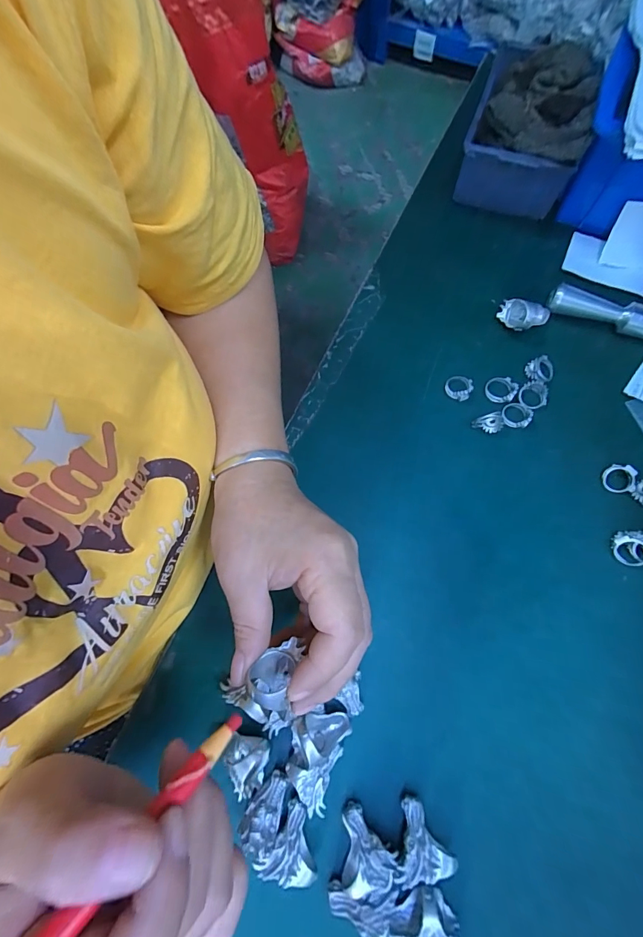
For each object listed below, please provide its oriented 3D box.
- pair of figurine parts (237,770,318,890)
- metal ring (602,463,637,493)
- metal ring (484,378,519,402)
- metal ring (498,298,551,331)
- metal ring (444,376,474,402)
[{"bbox_3d":[-0.026,0.214,0.225,0.036,0.027,0.048,-10,74,-1],"label":"pair of figurine parts"},{"bbox_3d":[0.224,0.008,0.284,0.021,0.005,0.021,2,97,24],"label":"metal ring"},{"bbox_3d":[0.146,-0.065,0.305,0.023,0.008,0.021,3,75,2],"label":"metal ring"},{"bbox_3d":[0.169,-0.126,0.315,0.040,0.026,0.021,16,76,6],"label":"metal ring"},{"bbox_3d":[0.113,-0.067,0.309,0.021,0.008,0.021,0,74,2],"label":"metal ring"}]

